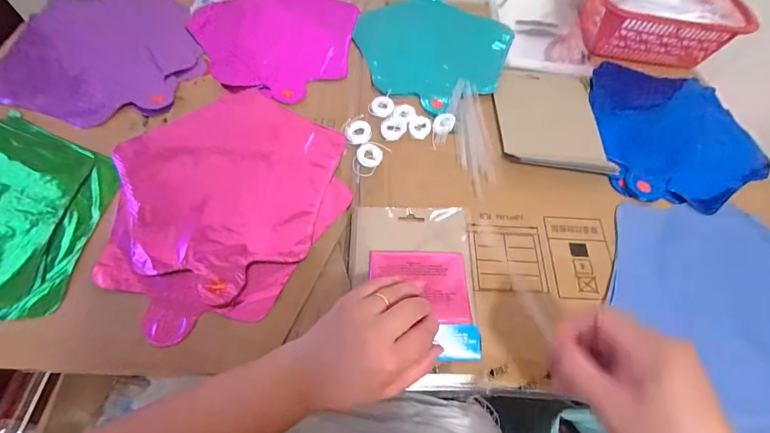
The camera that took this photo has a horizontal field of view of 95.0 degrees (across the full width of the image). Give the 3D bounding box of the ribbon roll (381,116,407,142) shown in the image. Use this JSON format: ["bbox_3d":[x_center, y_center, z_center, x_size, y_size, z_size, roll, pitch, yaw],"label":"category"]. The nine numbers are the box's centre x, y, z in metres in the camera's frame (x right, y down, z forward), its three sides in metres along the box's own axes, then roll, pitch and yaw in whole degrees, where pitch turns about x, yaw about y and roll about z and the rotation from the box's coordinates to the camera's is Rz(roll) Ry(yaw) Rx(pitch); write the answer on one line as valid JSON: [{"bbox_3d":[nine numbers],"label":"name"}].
[{"bbox_3d":[0.009,-0.103,0.419,0.029,0.008,0.030,2,60,-3],"label":"ribbon roll"}]

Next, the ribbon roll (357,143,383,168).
[{"bbox_3d":[-0.018,-0.068,0.398,0.028,0.006,0.028,1,76,-3],"label":"ribbon roll"}]

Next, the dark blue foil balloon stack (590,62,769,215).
[{"bbox_3d":[0.390,-0.117,0.478,0.214,0.021,0.261,10,60,1],"label":"dark blue foil balloon stack"}]

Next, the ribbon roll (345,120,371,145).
[{"bbox_3d":[-0.031,-0.098,0.412,0.030,0.009,0.030,2,60,-3],"label":"ribbon roll"}]

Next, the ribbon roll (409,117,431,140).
[{"bbox_3d":[0.042,-0.108,0.427,0.026,0.007,0.034,19,60,7],"label":"ribbon roll"}]

